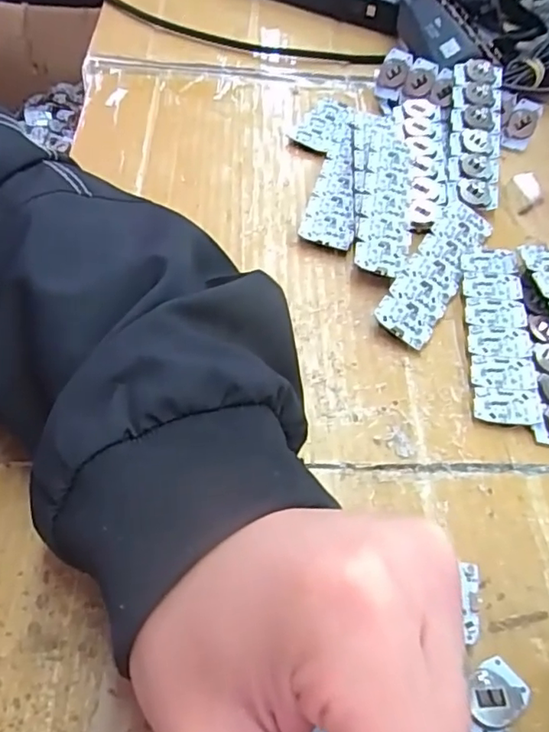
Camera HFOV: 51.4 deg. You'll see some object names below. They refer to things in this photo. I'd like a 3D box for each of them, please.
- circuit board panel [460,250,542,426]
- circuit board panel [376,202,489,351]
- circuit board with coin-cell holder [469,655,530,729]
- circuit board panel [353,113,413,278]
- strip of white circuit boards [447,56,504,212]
[{"bbox_3d":[0.112,-0.018,0.285,0.030,0.007,0.104,7,56,1],"label":"circuit board panel"},{"bbox_3d":[0.087,-0.052,0.304,0.029,0.004,0.105,37,60,1],"label":"circuit board panel"},{"bbox_3d":[0.076,0.113,0.196,0.022,0.006,0.017,-25,61,-19],"label":"circuit board with coin-cell holder"},{"bbox_3d":[0.063,-0.105,0.330,0.034,0.006,0.133,5,57,-1],"label":"circuit board panel"},{"bbox_3d":[0.124,-0.143,0.352,0.031,0.009,0.108,8,72,2],"label":"strip of white circuit boards"}]

